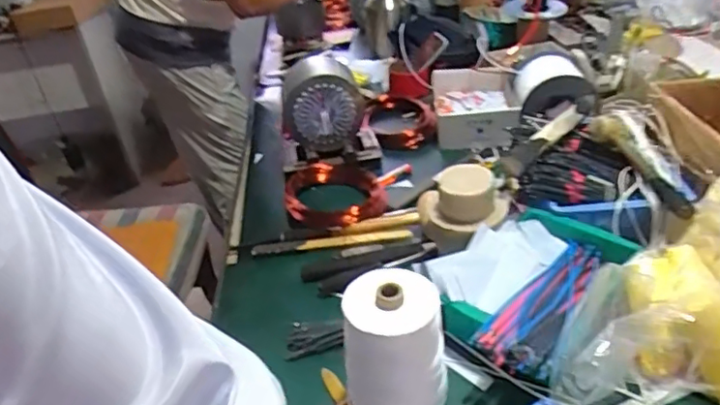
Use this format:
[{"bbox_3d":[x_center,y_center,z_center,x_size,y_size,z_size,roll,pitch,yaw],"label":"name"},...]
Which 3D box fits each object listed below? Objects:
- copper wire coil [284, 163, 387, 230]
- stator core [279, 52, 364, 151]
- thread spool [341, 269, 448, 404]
[{"bbox_3d":[-0.047,-0.019,1.101,0.173,0.048,0.173,-5,33,3],"label":"copper wire coil"},{"bbox_3d":[-0.075,-0.197,1.194,0.159,0.147,0.127,-8,33,-1],"label":"stator core"},{"bbox_3d":[0.040,0.176,0.696,0.104,0.180,0.099,-5,33,3],"label":"thread spool"}]

